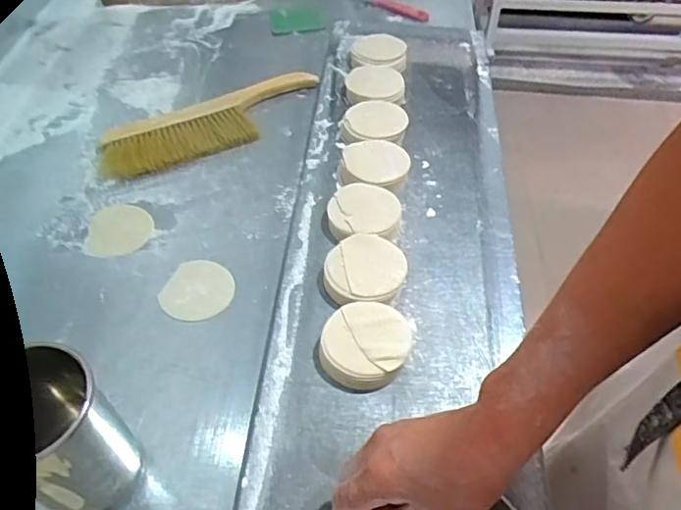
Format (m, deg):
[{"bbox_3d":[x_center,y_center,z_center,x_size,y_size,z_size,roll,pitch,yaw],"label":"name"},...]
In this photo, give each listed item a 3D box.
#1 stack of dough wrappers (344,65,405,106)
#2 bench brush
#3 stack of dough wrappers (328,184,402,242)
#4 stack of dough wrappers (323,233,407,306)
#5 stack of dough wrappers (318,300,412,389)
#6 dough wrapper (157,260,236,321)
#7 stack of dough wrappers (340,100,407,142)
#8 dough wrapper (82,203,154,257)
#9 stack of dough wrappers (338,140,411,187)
[{"bbox_3d":[0.053,-0.258,0.831,0.097,0.026,0.085,-14,53,-10],"label":"stack of dough wrappers"},{"bbox_3d":[-0.180,-0.198,0.801,0.342,0.026,0.106,-24,55,-17],"label":"bench brush"},{"bbox_3d":[0.029,-0.050,0.668,0.089,0.034,0.085,-9,52,-6],"label":"stack of dough wrappers"},{"bbox_3d":[0.027,0.018,0.616,0.085,0.034,0.094,9,53,8],"label":"stack of dough wrappers"},{"bbox_3d":[0.025,0.087,0.552,0.083,0.022,0.092,19,55,15],"label":"stack of dough wrappers"},{"bbox_3d":[-0.160,0.038,0.622,0.076,0.004,0.077,0,52,1],"label":"dough wrapper"},{"bbox_3d":[0.048,-0.187,0.777,0.091,0.029,0.094,-2,52,-1],"label":"stack of dough wrappers"},{"bbox_3d":[-0.271,-0.032,0.679,0.076,0.005,0.080,1,51,-1],"label":"dough wrapper"},{"bbox_3d":[0.044,-0.116,0.717,0.091,0.027,0.084,-5,52,-3],"label":"stack of dough wrappers"}]

